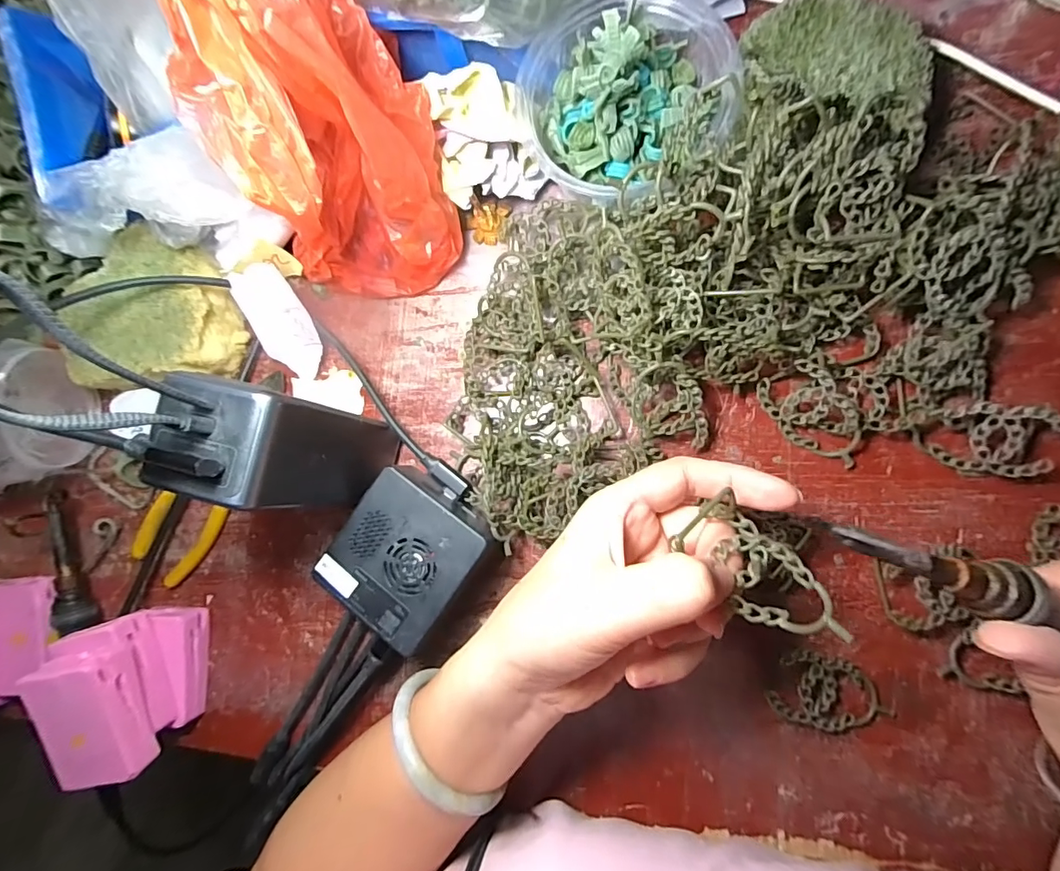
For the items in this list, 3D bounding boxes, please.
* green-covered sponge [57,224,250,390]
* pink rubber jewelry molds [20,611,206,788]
[{"bbox_3d":[-0.253,-0.082,0.327,0.108,0.035,0.102,-12,88,7],"label":"green-covered sponge"},{"bbox_3d":[-0.245,0.154,0.295,0.055,0.072,0.086,-4,84,8],"label":"pink rubber jewelry molds"}]

